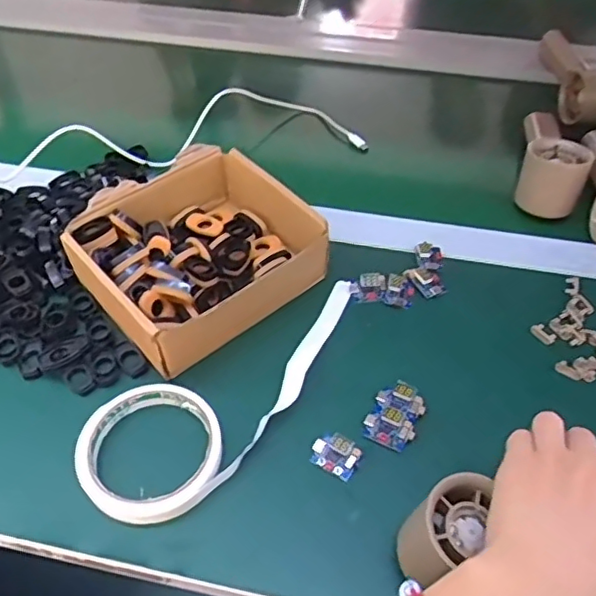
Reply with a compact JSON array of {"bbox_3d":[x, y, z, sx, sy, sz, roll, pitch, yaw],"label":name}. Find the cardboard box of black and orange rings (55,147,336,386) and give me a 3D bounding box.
[{"bbox_3d":[-0.074,-0.040,0.495,0.191,0.055,0.166,-34,57,-27],"label":"cardboard box of black and orange rings"}]

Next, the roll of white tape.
[{"bbox_3d":[-0.036,0.069,0.434,0.245,0.017,0.092,-28,55,-23],"label":"roll of white tape"}]

